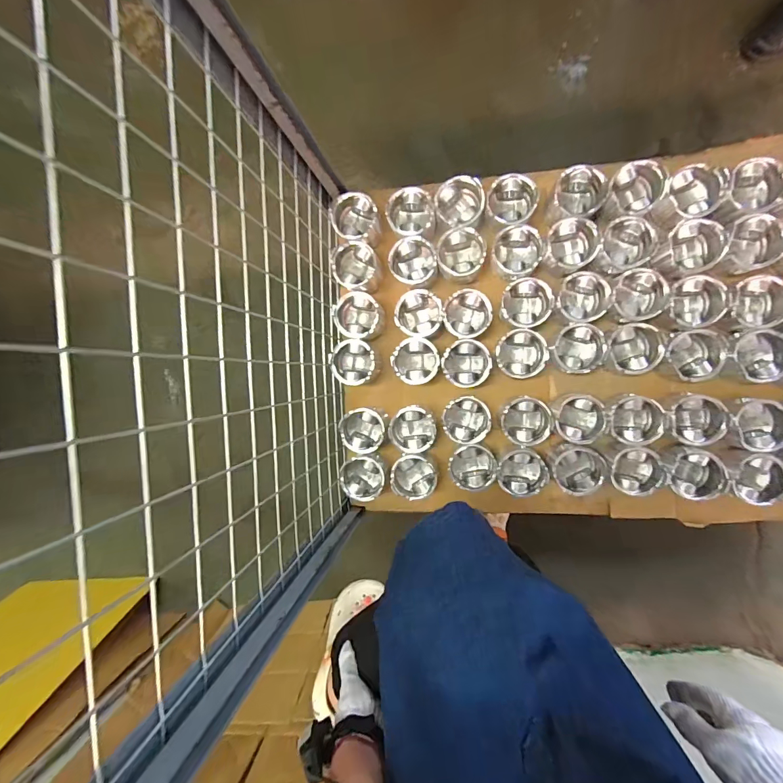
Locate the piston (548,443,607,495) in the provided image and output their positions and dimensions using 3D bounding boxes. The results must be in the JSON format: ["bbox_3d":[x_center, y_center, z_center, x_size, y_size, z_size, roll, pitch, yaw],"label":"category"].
[{"bbox_3d":[0.352,0.146,0.752,0.084,0.078,0.090,0,92,8],"label":"piston"}]

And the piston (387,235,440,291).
[{"bbox_3d":[0.045,-0.256,0.788,0.091,0.071,0.090,0,92,8],"label":"piston"}]

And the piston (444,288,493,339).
[{"bbox_3d":[0.149,-0.149,0.765,0.089,0.065,0.087,0,92,8],"label":"piston"}]

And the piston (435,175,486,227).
[{"bbox_3d":[0.131,-0.354,0.747,0.088,0.067,0.081,0,92,8],"label":"piston"}]

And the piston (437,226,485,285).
[{"bbox_3d":[0.138,-0.267,0.773,0.090,0.093,0.083,0,92,8],"label":"piston"}]

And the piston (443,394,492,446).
[{"bbox_3d":[0.150,0.056,0.780,0.088,0.071,0.089,0,92,8],"label":"piston"}]

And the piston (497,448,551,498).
[{"bbox_3d":[0.253,0.157,0.759,0.088,0.079,0.085,0,92,8],"label":"piston"}]

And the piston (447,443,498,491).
[{"bbox_3d":[0.161,0.148,0.772,0.088,0.073,0.082,0,92,8],"label":"piston"}]

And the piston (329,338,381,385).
[{"bbox_3d":[-0.074,-0.061,0.822,0.088,0.087,0.090,-7,91,8],"label":"piston"}]

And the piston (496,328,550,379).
[{"bbox_3d":[0.249,-0.072,0.764,0.088,0.088,0.089,0,92,8],"label":"piston"}]

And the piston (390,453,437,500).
[{"bbox_3d":[0.045,0.170,0.794,0.087,0.064,0.083,0,92,8],"label":"piston"}]

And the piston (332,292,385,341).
[{"bbox_3d":[-0.061,-0.150,0.810,0.087,0.094,0.103,-39,87,7],"label":"piston"}]

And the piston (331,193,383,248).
[{"bbox_3d":[-0.070,-0.349,0.795,0.088,0.063,0.093,0,92,8],"label":"piston"}]

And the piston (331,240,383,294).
[{"bbox_3d":[-0.071,-0.254,0.807,0.096,0.066,0.089,0,92,8],"label":"piston"}]

